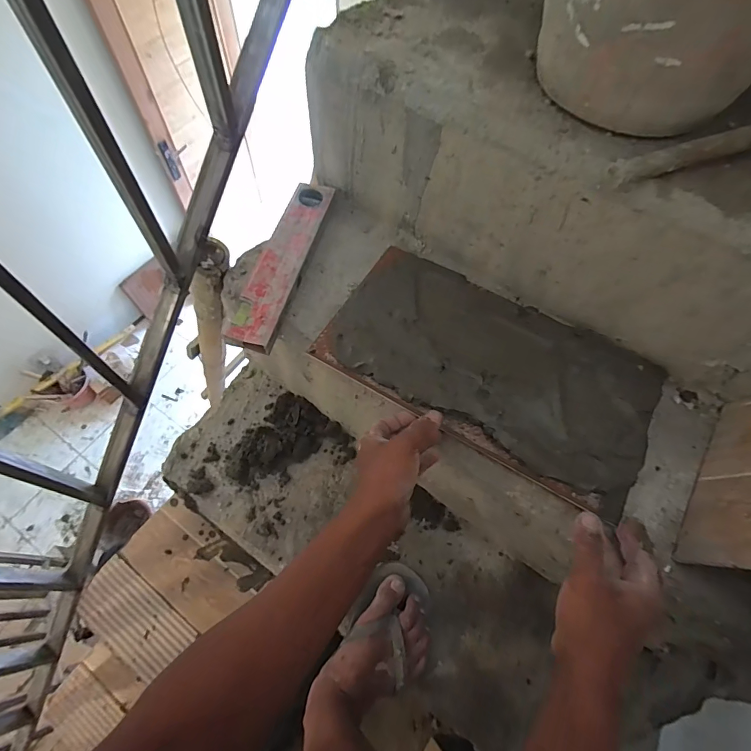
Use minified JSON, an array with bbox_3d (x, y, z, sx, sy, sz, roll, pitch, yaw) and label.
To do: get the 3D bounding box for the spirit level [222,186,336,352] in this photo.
[{"bbox_3d":[-0.125,-0.157,0.566,0.058,0.031,0.280,14,63,4],"label":"spirit level"}]

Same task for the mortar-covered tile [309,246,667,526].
[{"bbox_3d":[0.138,-0.019,0.507,0.387,0.026,0.204,29,65,12],"label":"mortar-covered tile"}]

